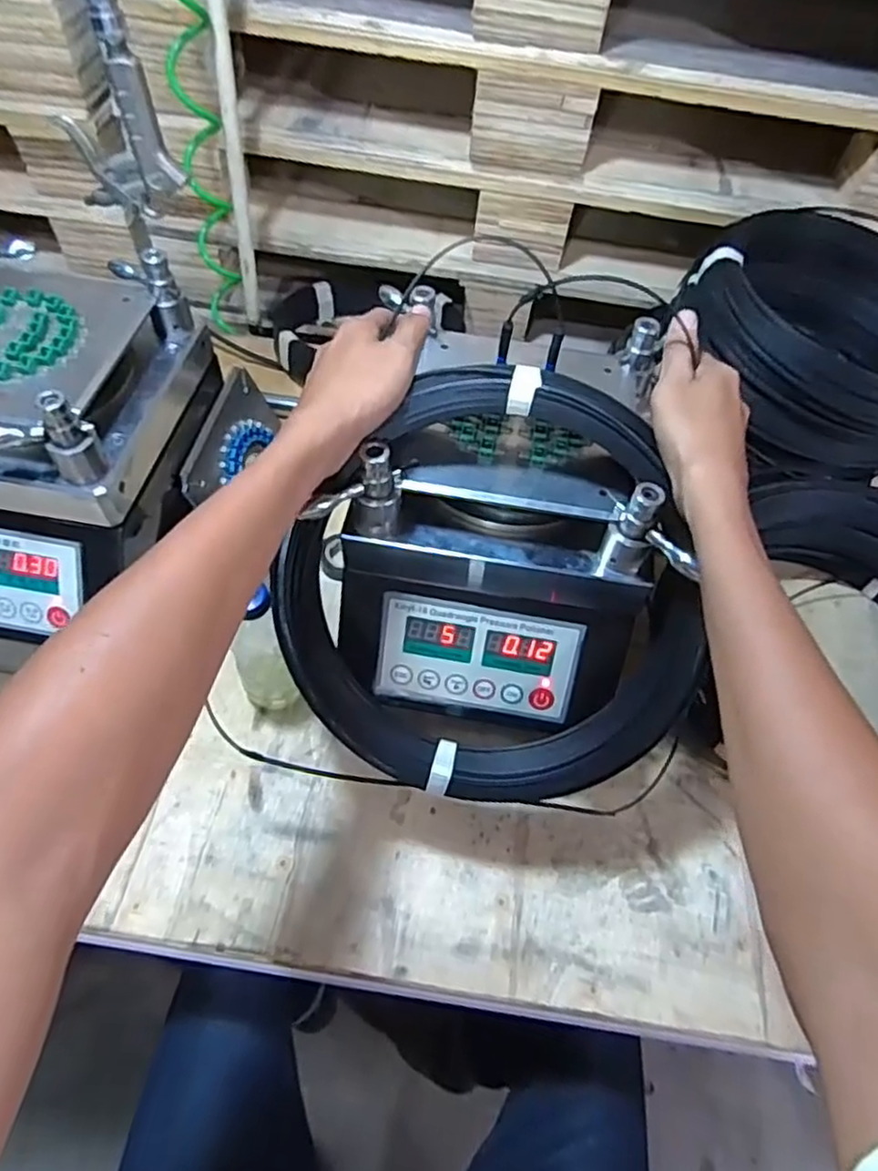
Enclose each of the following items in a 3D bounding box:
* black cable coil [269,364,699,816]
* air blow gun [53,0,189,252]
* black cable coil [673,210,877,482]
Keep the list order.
[{"bbox_3d":[0.027,0.013,0.484,0.286,0.309,0.045,-21,13,12],"label":"black cable coil"},{"bbox_3d":[-0.251,-0.370,0.516,0.076,0.172,0.061,-21,61,-16],"label":"air blow gun"},{"bbox_3d":[0.439,-0.273,0.747,0.342,0.131,0.295,-25,62,-18],"label":"black cable coil"}]

